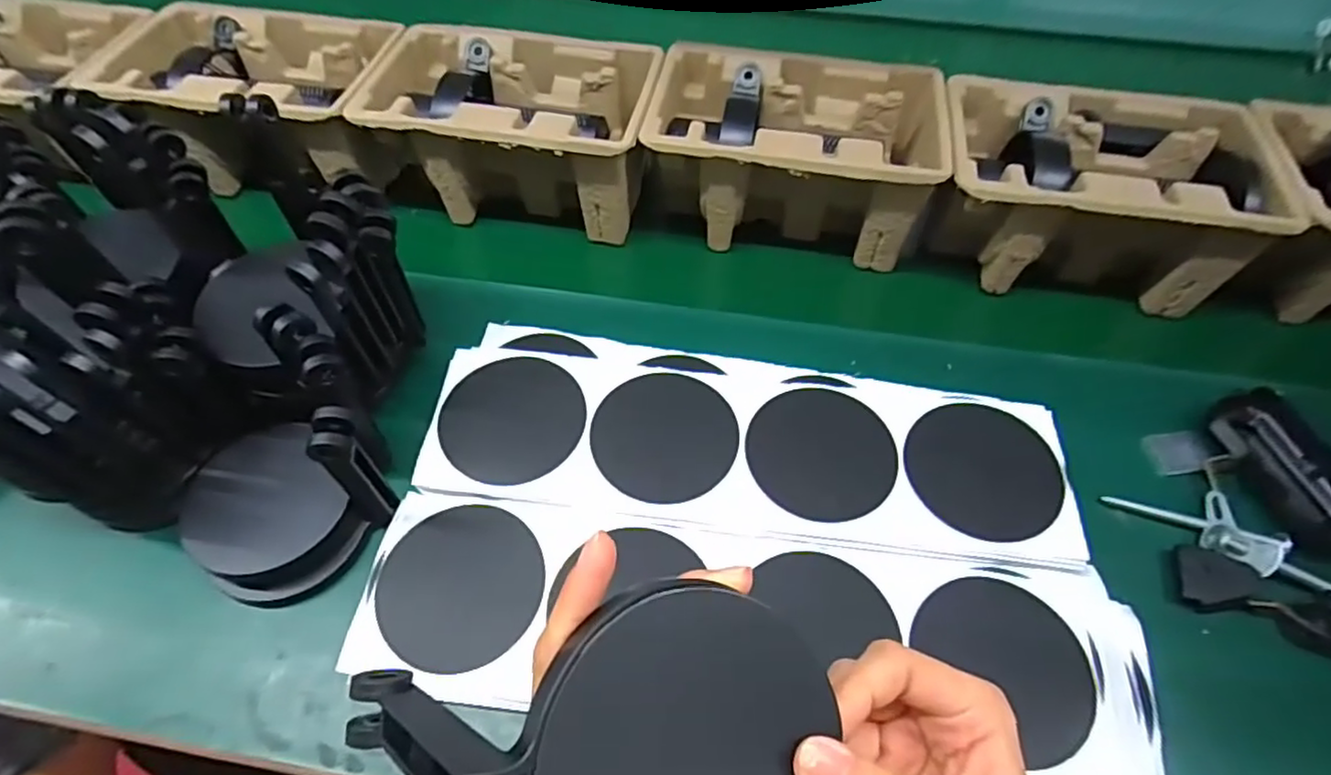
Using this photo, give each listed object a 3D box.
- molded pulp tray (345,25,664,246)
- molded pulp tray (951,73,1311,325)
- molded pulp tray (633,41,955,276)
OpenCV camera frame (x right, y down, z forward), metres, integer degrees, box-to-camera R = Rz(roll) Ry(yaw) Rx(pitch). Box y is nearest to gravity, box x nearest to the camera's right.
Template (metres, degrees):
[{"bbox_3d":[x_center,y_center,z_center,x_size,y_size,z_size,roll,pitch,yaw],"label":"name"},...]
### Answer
[{"bbox_3d":[-0.123,-0.219,0.569,0.229,0.104,0.149,5,55,5],"label":"molded pulp tray"},{"bbox_3d":[0.326,-0.151,0.521,0.222,0.103,0.151,7,55,7],"label":"molded pulp tray"},{"bbox_3d":[0.103,-0.187,0.547,0.224,0.105,0.145,6,55,6],"label":"molded pulp tray"}]

